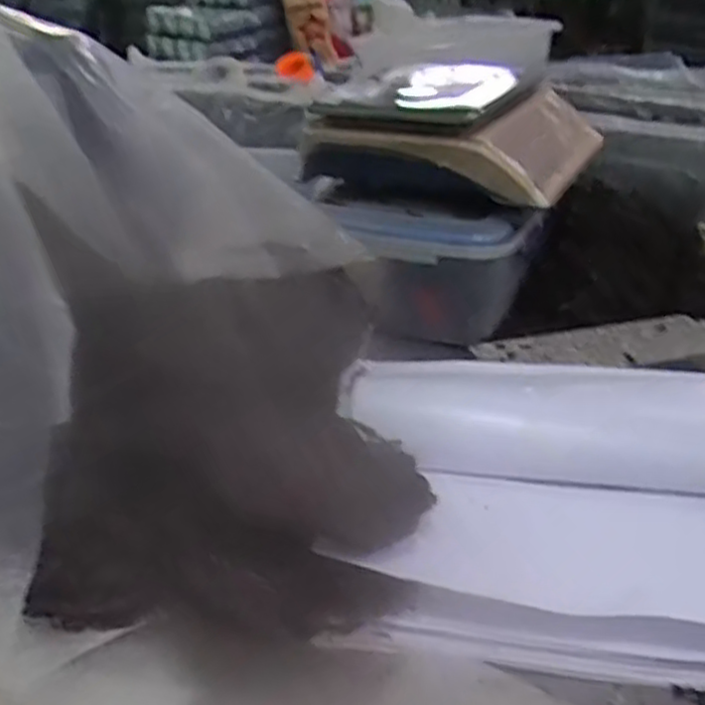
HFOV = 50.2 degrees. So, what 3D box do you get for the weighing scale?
[{"bbox_3d":[0.153,-0.322,1.060,0.326,0.103,0.330,13,32,23],"label":"weighing scale"}]

